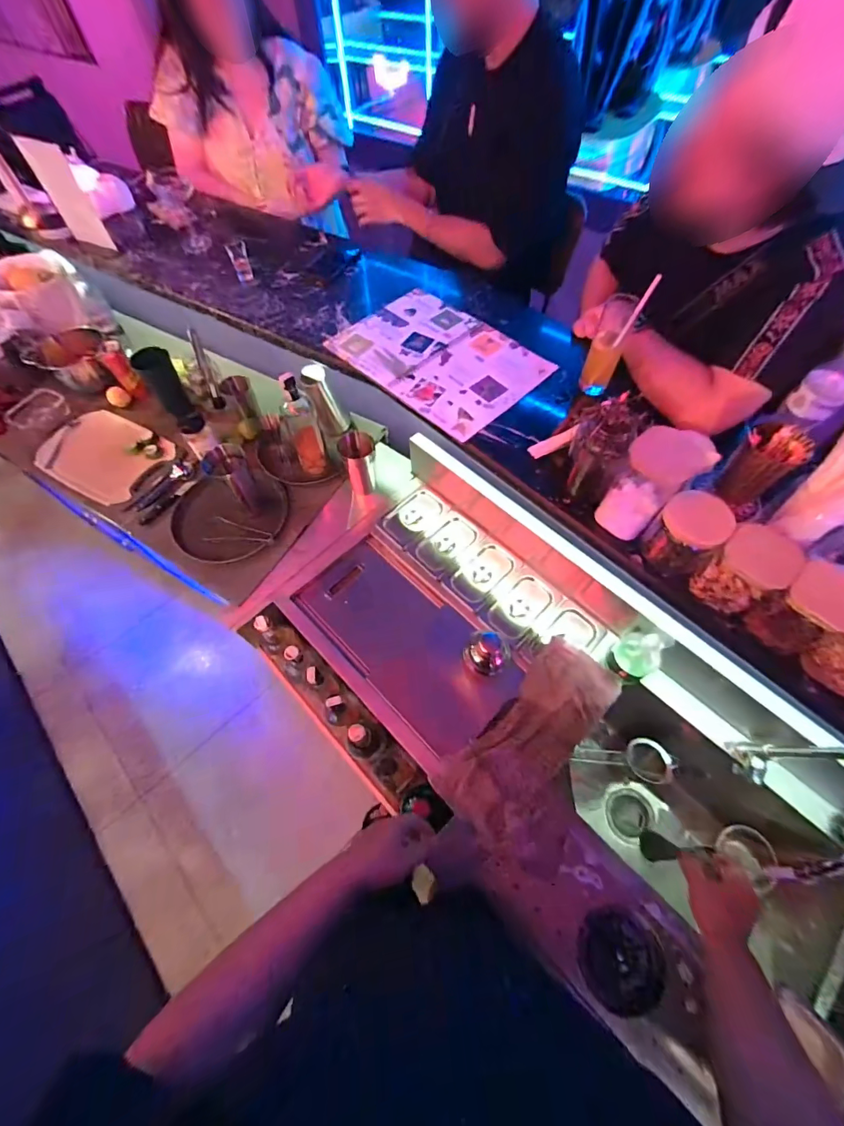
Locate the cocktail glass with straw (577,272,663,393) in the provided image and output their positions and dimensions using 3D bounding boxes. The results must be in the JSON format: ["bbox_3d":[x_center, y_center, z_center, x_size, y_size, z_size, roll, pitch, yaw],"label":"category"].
[{"bbox_3d":[0.348,-0.407,0.773,0.061,0.199,0.062,25,65,14],"label":"cocktail glass with straw"}]

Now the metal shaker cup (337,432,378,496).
[{"bbox_3d":[-0.151,-0.241,1.042,0.078,0.152,0.076,-1,62,1],"label":"metal shaker cup"}]

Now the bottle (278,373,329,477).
[{"bbox_3d":[-0.282,-0.322,1.011,0.072,0.276,0.064,-20,63,-9],"label":"bottle"}]

